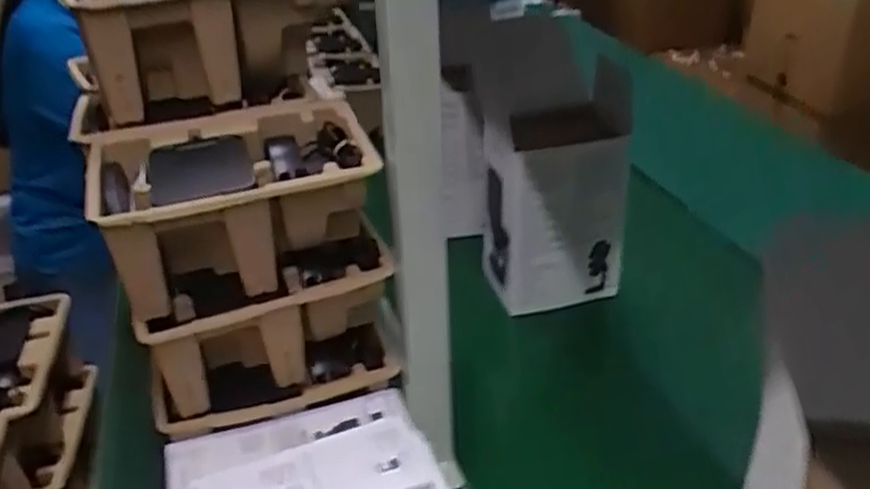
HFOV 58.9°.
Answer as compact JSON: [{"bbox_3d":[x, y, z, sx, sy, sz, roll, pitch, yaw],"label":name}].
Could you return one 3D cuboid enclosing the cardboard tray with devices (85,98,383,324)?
[{"bbox_3d":[-0.167,-0.031,0.668,0.219,0.119,0.150,-13,34,-14],"label":"cardboard tray with devices"}]

